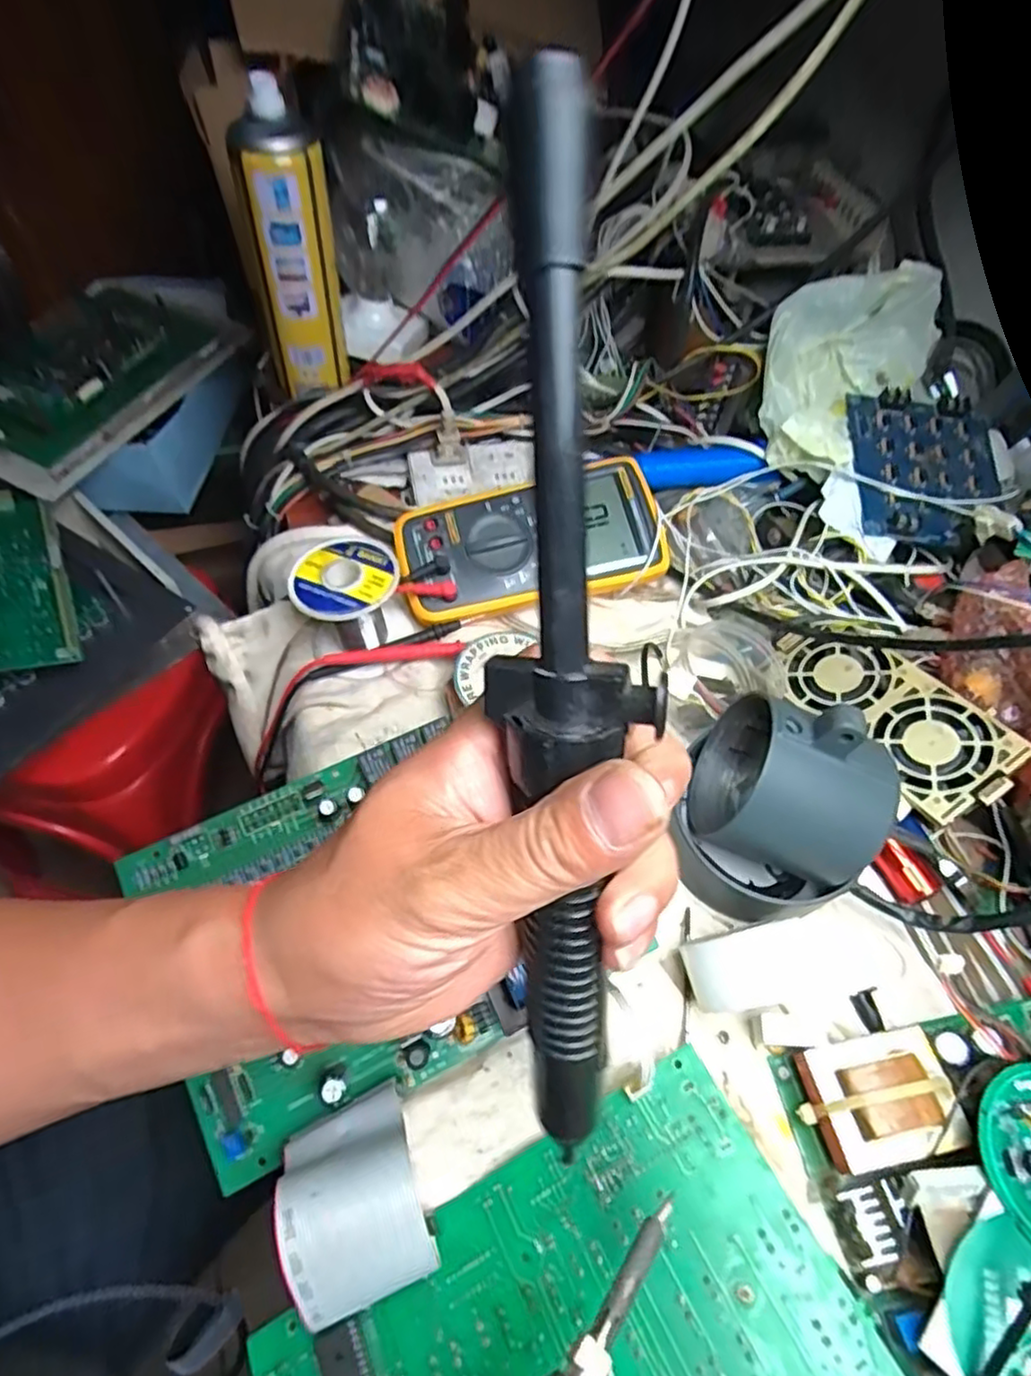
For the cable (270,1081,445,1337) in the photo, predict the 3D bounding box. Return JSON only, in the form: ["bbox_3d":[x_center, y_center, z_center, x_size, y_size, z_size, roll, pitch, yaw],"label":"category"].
[{"bbox_3d":[-0.065,0.204,0.270,0.050,0.047,0.066,-16,60,-14],"label":"cable"}]

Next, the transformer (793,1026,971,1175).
[{"bbox_3d":[0.165,0.186,0.306,0.060,0.033,0.047,-7,58,-9],"label":"transformer"}]

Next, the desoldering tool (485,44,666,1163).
[{"bbox_3d":[0.015,0.021,0.183,0.039,0.294,0.026,-5,21,-8],"label":"desoldering tool"}]

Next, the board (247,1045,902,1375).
[{"bbox_3d":[0.023,0.265,0.244,0.214,0.011,0.157,-28,55,-9],"label":"board"}]

